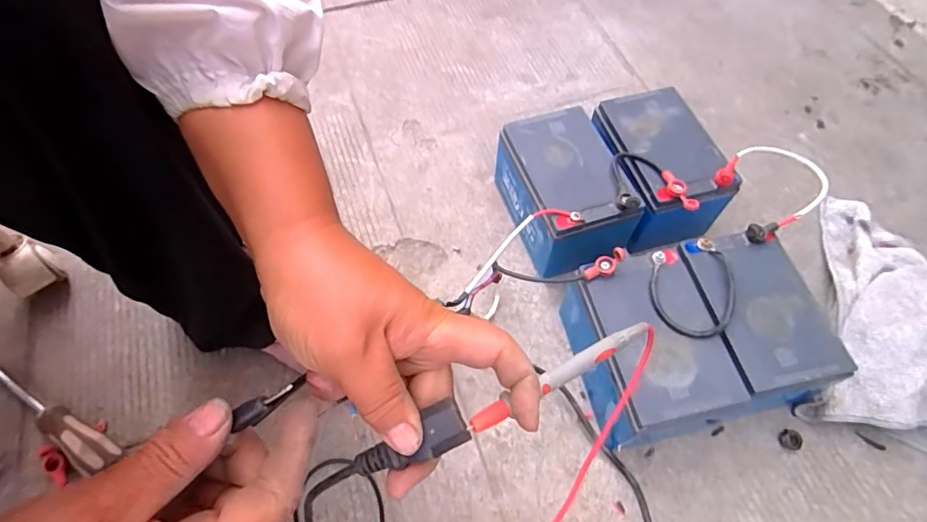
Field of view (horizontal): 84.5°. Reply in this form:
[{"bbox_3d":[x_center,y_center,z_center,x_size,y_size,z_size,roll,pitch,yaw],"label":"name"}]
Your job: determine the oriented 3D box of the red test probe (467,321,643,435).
[{"bbox_3d":[0.059,0.060,0.281,0.131,0.011,0.010,-22,60,-27],"label":"red test probe"}]

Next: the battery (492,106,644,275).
[{"bbox_3d":[0.107,-0.076,0.573,0.105,0.110,0.152,-10,59,-8],"label":"battery"}]

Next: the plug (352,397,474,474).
[{"bbox_3d":[-0.026,0.089,0.247,0.056,0.012,0.021,-27,61,5],"label":"plug"}]

